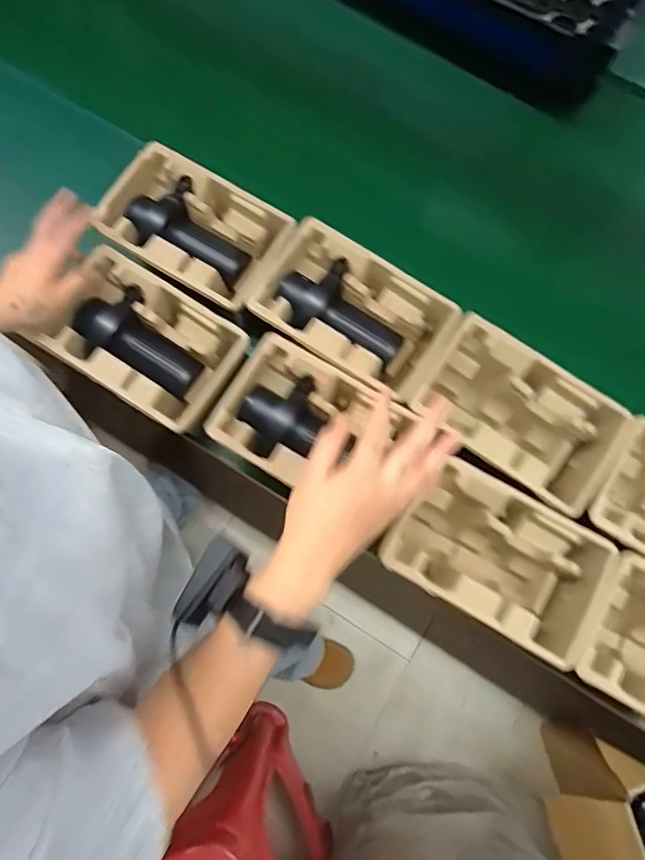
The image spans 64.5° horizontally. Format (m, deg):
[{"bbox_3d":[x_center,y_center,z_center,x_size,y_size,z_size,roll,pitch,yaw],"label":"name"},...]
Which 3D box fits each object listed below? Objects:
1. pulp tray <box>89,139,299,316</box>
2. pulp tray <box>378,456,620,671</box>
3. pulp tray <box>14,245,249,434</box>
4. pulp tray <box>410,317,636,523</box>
[{"bbox_3d":[-0.166,-0.257,0.677,0.229,0.081,0.149,30,80,6],"label":"pulp tray"},{"bbox_3d":[0.203,0.153,0.621,0.235,0.124,0.149,28,80,6],"label":"pulp tray"},{"bbox_3d":[-0.212,-0.104,0.627,0.212,0.061,0.144,32,80,7],"label":"pulp tray"},{"bbox_3d":[0.233,-0.012,0.642,0.224,0.099,0.144,34,81,7],"label":"pulp tray"}]

